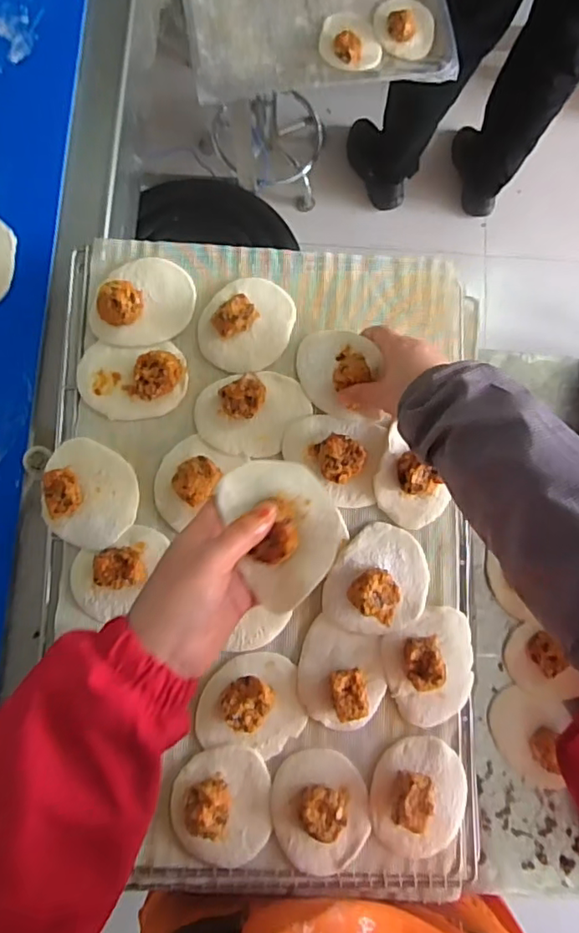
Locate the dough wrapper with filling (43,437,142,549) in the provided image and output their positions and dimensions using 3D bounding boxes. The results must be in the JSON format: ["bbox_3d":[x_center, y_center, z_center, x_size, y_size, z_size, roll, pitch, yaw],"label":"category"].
[{"bbox_3d":[-0.189,0.025,0.528,0.084,0.030,0.099,4,83,-1],"label":"dough wrapper with filling"}]

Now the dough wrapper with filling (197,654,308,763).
[{"bbox_3d":[-0.033,0.216,0.511,0.096,0.026,0.087,15,83,0],"label":"dough wrapper with filling"}]

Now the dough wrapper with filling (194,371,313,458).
[{"bbox_3d":[-0.036,-0.052,0.544,0.109,0.031,0.080,3,83,-1],"label":"dough wrapper with filling"}]

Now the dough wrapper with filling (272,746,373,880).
[{"bbox_3d":[0.029,0.312,0.502,0.084,0.027,0.101,-6,83,-2],"label":"dough wrapper with filling"}]

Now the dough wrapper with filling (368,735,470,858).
[{"bbox_3d":[0.119,0.301,0.505,0.087,0.032,0.101,-1,83,-2],"label":"dough wrapper with filling"}]

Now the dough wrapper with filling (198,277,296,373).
[{"bbox_3d":[-0.044,-0.144,0.554,0.087,0.034,0.098,26,83,2],"label":"dough wrapper with filling"}]

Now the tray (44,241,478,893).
[{"bbox_3d":[-0.017,0.079,0.548,0.406,0.065,0.610,3,83,-1],"label":"tray"}]

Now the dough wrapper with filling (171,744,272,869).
[{"bbox_3d":[-0.061,0.303,0.497,0.087,0.027,0.099,0,83,-2],"label":"dough wrapper with filling"}]

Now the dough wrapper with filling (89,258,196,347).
[{"bbox_3d":[-0.146,-0.165,0.555,0.094,0.036,0.102,0,83,-2],"label":"dough wrapper with filling"}]

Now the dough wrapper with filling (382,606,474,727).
[{"bbox_3d":[0.135,0.187,0.522,0.087,0.032,0.101,-8,83,-3],"label":"dough wrapper with filling"}]

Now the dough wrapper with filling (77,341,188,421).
[{"bbox_3d":[-0.155,-0.085,0.545,0.105,0.026,0.074,0,83,-2],"label":"dough wrapper with filling"}]

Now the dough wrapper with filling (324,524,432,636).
[{"bbox_3d":[0.087,0.110,0.528,0.090,0.025,0.104,29,83,2],"label":"dough wrapper with filling"}]

